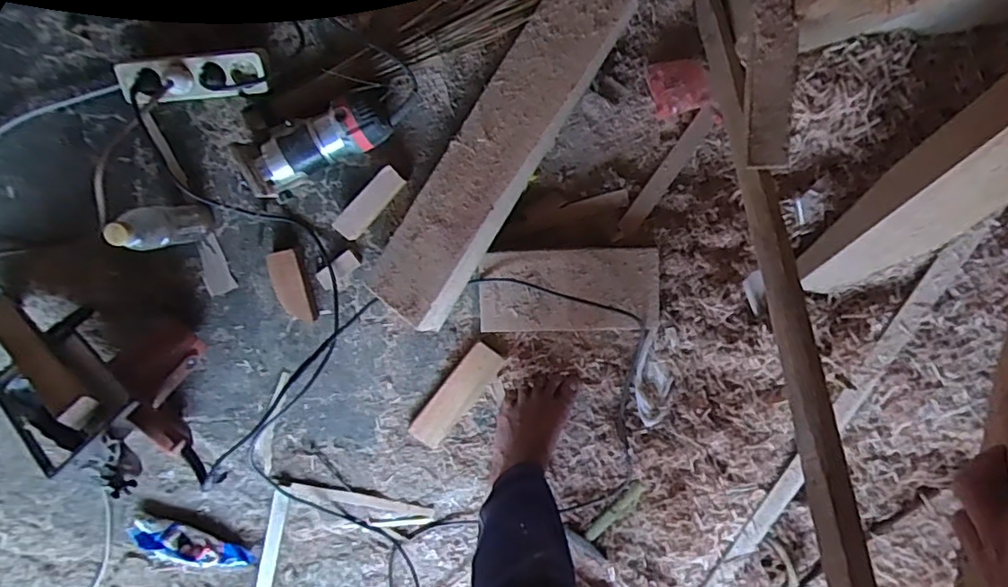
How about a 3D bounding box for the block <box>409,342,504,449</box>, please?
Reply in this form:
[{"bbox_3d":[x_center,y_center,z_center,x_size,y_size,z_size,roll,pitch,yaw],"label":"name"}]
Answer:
[{"bbox_3d":[-0.075,0.164,0.954,0.058,0.012,0.188,37,97,-7],"label":"block"}]

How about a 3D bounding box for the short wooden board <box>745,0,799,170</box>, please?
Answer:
[{"bbox_3d":[0.282,-0.254,0.624,0.045,0.013,0.238,2,97,16],"label":"short wooden board"}]

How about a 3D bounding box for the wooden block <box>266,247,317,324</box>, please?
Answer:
[{"bbox_3d":[-0.321,-0.009,0.910,0.048,0.025,0.113,-18,100,1],"label":"wooden block"}]

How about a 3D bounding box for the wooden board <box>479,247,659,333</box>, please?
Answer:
[{"bbox_3d":[0.097,-0.004,0.874,0.260,0.019,0.120,-2,100,-1],"label":"wooden board"}]

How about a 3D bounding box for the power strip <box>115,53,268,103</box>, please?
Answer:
[{"bbox_3d":[-0.432,-0.295,0.828,0.200,0.039,0.063,-4,100,-1],"label":"power strip"}]

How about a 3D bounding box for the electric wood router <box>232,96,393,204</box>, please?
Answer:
[{"bbox_3d":[-0.261,-0.210,0.845,0.214,0.072,0.084,-23,99,2],"label":"electric wood router"}]

